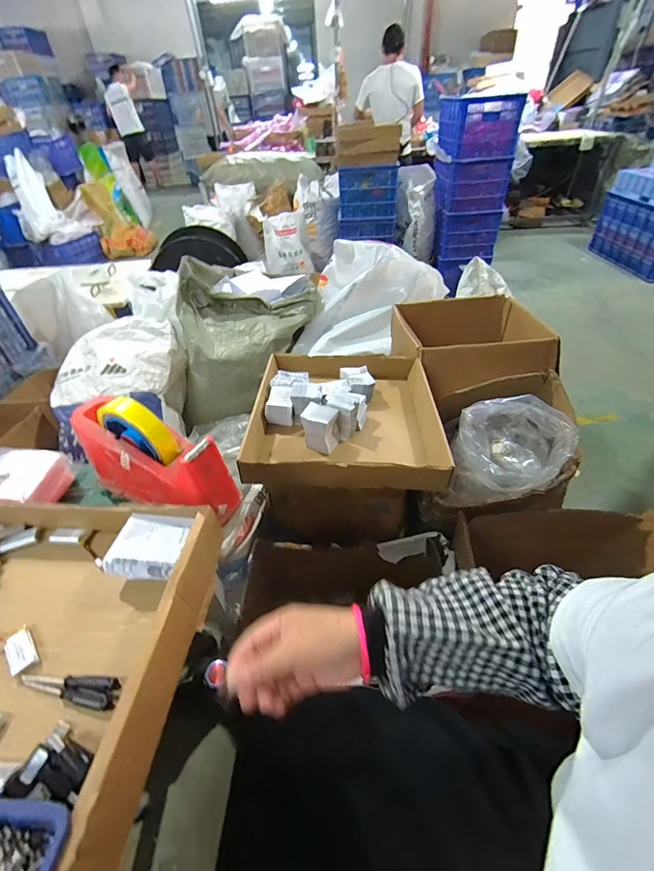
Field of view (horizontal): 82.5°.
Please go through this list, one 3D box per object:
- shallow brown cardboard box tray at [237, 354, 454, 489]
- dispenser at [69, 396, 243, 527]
[{"bbox_3d":[0.042,-0.052,0.784,0.365,0.086,0.392,-1,42,3],"label":"shallow brown cardboard box tray"},{"bbox_3d":[-0.204,0.025,0.423,0.201,0.108,0.062,16,46,20],"label":"dispenser"}]

